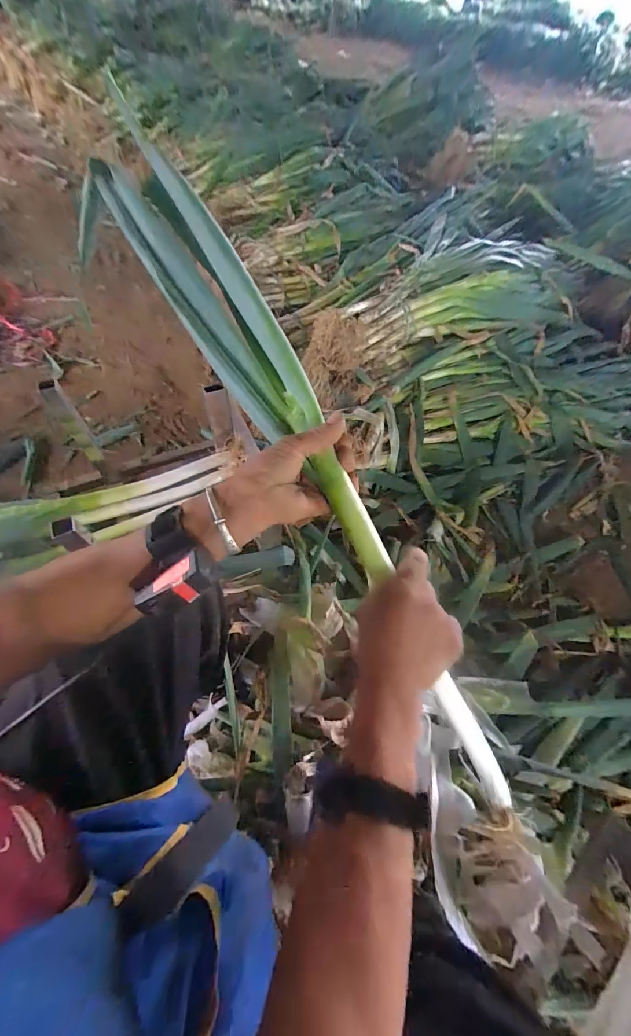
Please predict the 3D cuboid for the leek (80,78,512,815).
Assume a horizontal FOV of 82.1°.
[{"bbox_3d":[0.002,-0.033,0.368,0.068,0.095,0.772,-33,92,-21],"label":"leek"}]

